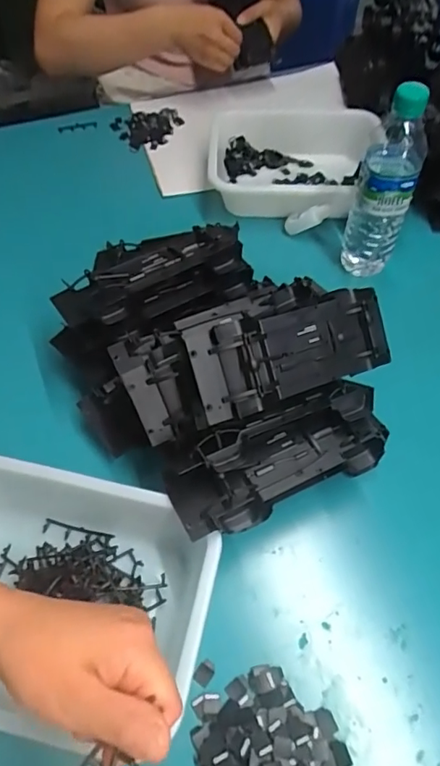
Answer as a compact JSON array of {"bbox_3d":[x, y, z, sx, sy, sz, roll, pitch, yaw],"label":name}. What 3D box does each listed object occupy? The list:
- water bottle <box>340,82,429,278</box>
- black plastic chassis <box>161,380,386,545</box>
[{"bbox_3d":[0.190,-0.223,0.611,0.064,0.233,0.053,18,59,12],"label":"water bottle"},{"bbox_3d":[0.055,0.073,0.476,0.202,0.050,0.095,-23,88,-17],"label":"black plastic chassis"}]

